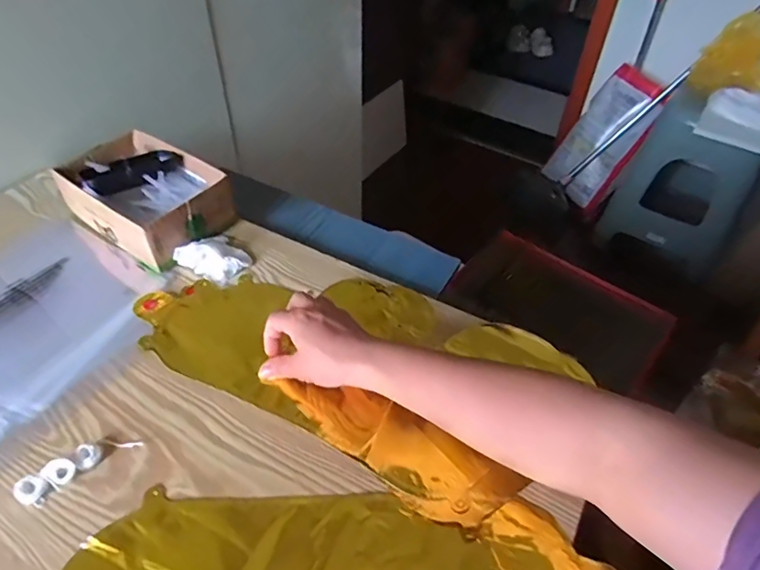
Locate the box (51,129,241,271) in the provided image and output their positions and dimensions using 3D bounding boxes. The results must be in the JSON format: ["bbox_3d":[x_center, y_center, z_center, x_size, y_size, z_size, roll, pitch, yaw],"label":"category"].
[{"bbox_3d":[-0.292,-0.114,0.640,0.205,0.066,0.135,28,51,22],"label":"box"}]

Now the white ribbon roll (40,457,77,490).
[{"bbox_3d":[-0.265,0.153,0.421,0.022,0.010,0.022,1,46,-1],"label":"white ribbon roll"}]

